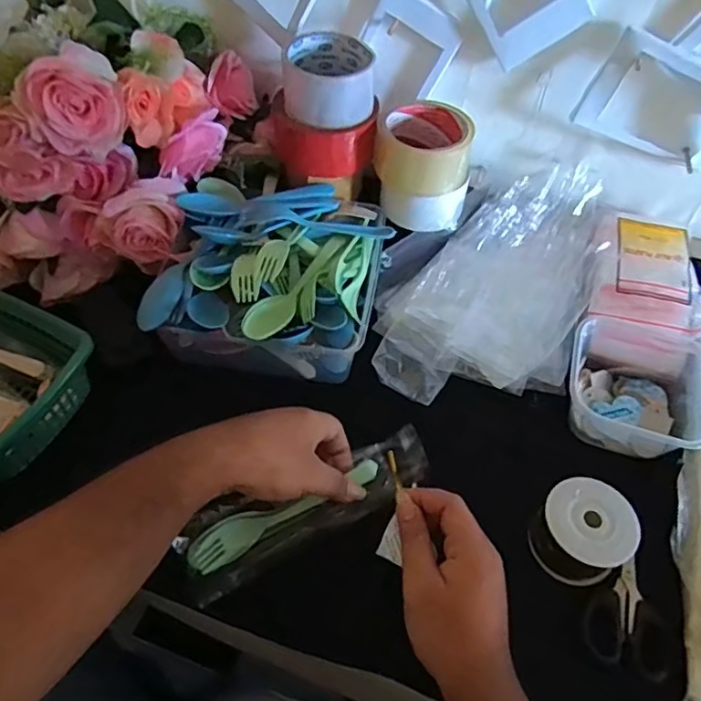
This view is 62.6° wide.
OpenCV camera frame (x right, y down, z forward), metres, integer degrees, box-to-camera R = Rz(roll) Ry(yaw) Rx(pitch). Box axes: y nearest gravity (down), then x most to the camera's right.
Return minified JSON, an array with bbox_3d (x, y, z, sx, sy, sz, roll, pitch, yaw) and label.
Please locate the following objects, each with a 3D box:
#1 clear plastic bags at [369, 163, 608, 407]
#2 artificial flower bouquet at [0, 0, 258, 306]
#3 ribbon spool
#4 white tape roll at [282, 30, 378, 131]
[{"bbox_3d":[0.142,-0.073,0.573,0.181,0.078,0.298,20,53,12],"label":"clear plastic bags"},{"bbox_3d":[-0.285,-0.233,0.563,0.287,0.255,0.269,16,53,9],"label":"artificial flower bouquet"},{"bbox_3d":[0.176,0.142,0.444,0.070,0.052,0.066,2,52,-2],"label":"ribbon spool"},{"bbox_3d":[-0.019,-0.265,0.561,0.087,0.052,0.101,5,52,1],"label":"white tape roll"}]

